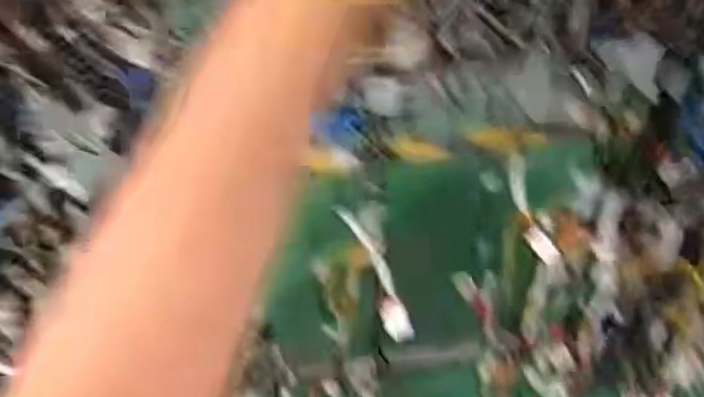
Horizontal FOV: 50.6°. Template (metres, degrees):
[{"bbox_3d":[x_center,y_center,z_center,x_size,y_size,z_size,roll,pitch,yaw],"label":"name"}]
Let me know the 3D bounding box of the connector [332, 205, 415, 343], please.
[{"bbox_3d":[0.020,0.062,0.626,0.022,0.015,0.127,-25,99,-9],"label":"connector"}]

